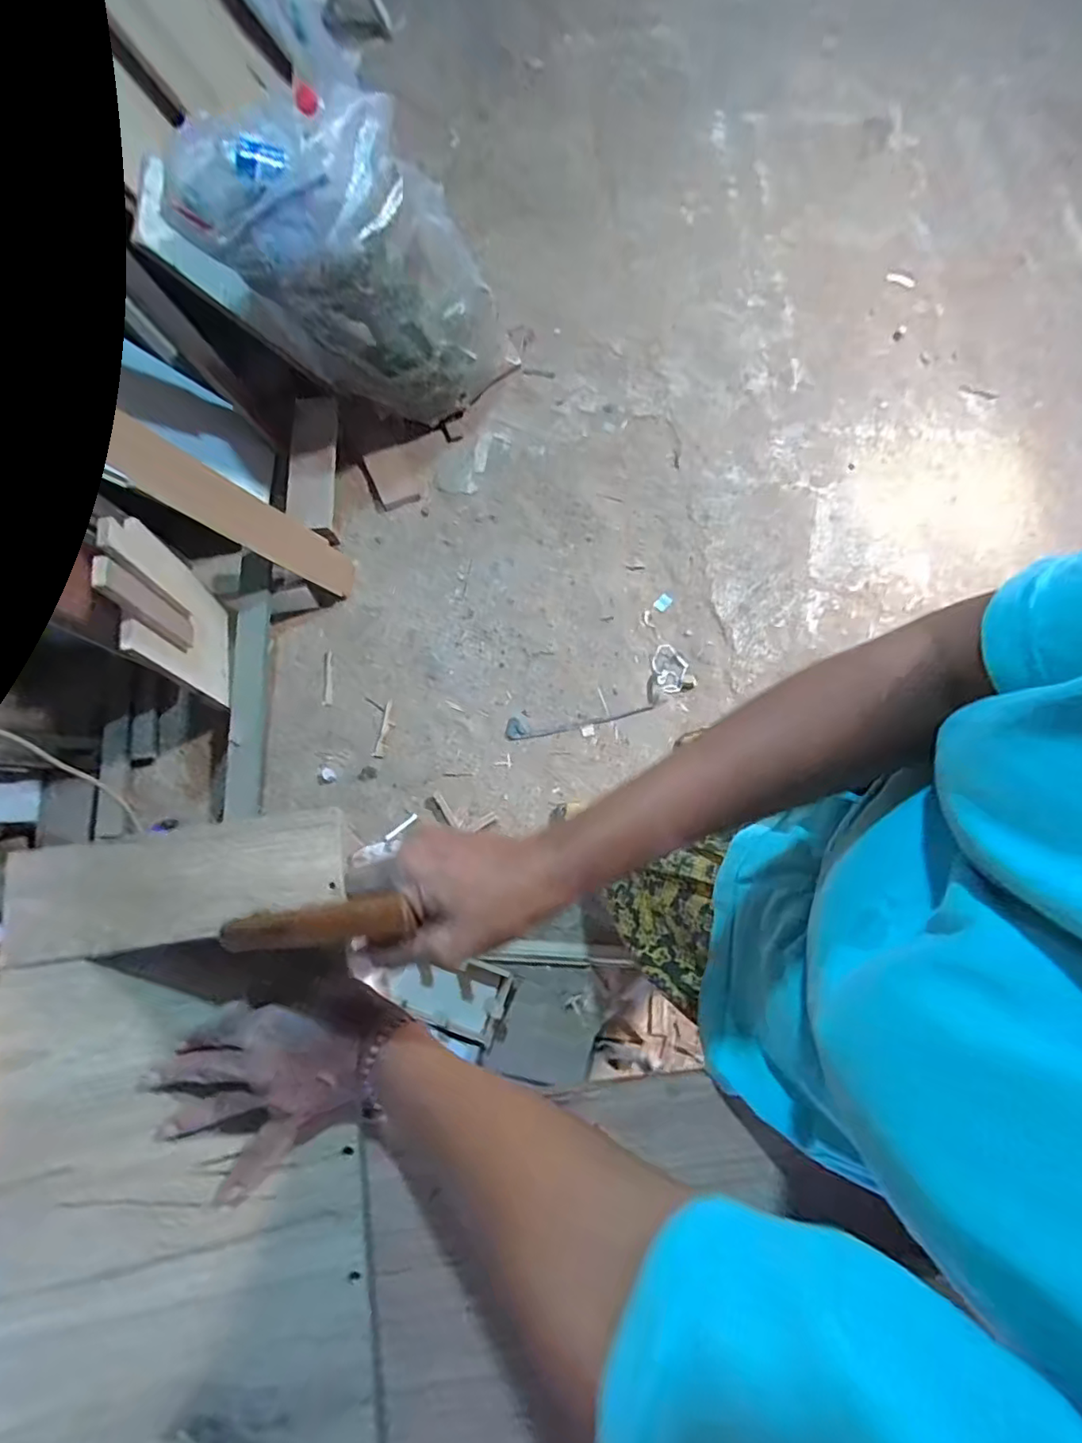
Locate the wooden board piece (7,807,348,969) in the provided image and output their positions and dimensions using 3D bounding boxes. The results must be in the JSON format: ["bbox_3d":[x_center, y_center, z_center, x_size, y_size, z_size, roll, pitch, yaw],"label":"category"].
[{"bbox_3d":[-0.246,0.111,0.396,0.217,0.016,0.073,-8,75,-4],"label":"wooden board piece"}]

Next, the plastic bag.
[{"bbox_3d":[-0.322,-0.820,1.110,0.519,0.492,0.232,-23,76,-7],"label":"plastic bag"}]

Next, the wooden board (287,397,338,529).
[{"bbox_3d":[-0.509,-0.578,1.289,0.096,0.027,0.265,4,105,-16],"label":"wooden board"}]

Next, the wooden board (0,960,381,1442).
[{"bbox_3d":[-0.221,0.293,0.348,0.225,0.015,0.285,-8,75,-2],"label":"wooden board"}]

